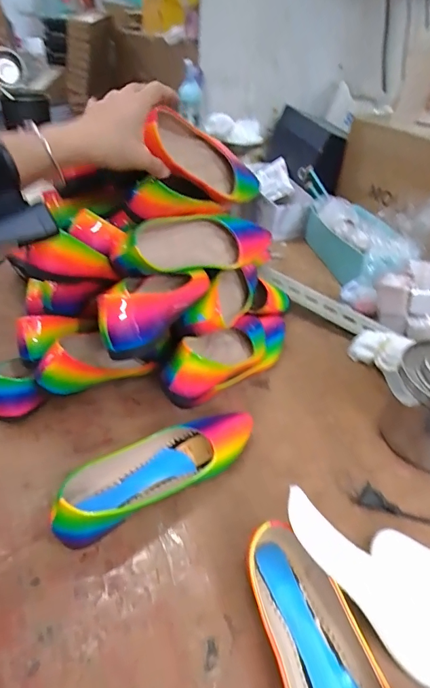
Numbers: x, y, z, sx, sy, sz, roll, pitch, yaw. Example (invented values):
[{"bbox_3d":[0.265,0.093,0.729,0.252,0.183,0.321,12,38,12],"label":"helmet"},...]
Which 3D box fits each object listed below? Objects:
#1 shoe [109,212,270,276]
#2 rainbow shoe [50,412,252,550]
[{"bbox_3d":[-0.033,-0.133,0.565,0.214,0.070,0.072,-24,46,-33],"label":"shoe"},{"bbox_3d":[-0.063,0.139,0.471,0.249,0.056,0.085,-24,46,-33],"label":"rainbow shoe"}]

